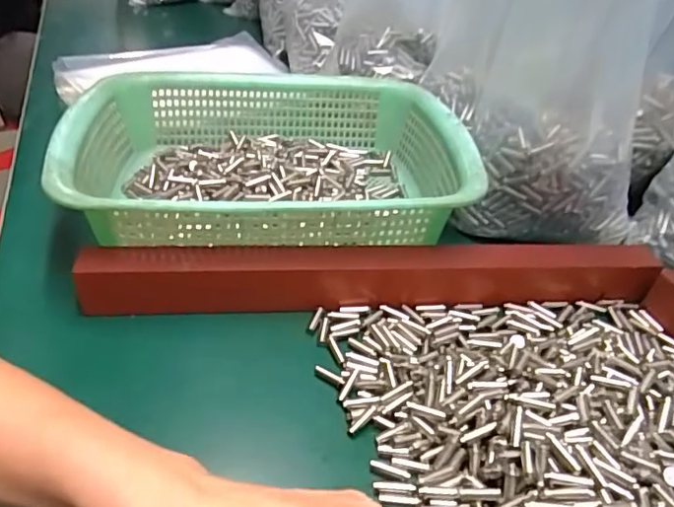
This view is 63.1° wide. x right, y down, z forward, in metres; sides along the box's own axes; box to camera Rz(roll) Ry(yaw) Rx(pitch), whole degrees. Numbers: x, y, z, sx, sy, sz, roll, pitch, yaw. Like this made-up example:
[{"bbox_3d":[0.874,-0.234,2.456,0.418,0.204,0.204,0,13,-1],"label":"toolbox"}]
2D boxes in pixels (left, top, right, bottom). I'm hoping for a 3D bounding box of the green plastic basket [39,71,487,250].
[{"bbox_3d":[-0.051,-0.073,0.435,0.289,0.080,0.219,-3,41,-9],"label":"green plastic basket"}]

